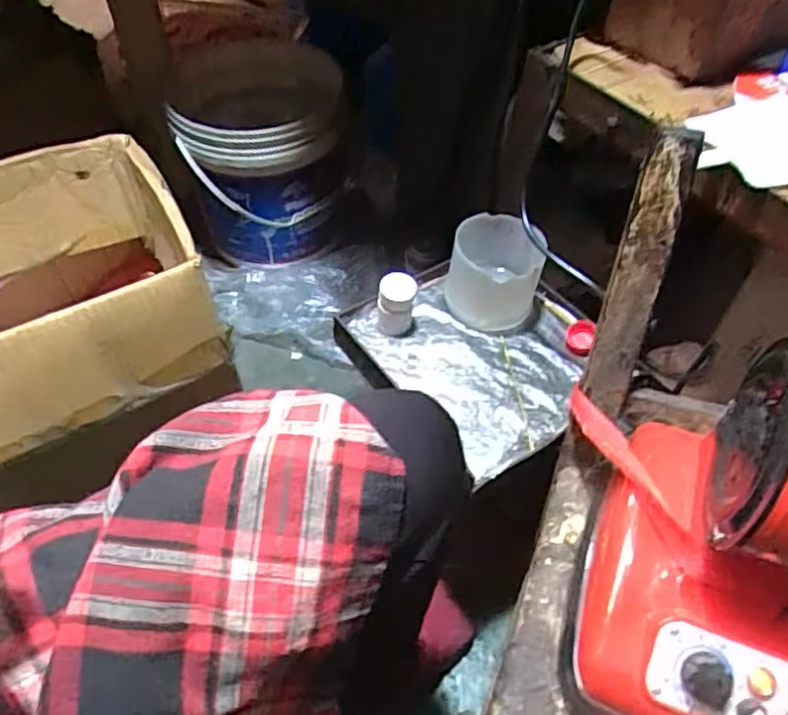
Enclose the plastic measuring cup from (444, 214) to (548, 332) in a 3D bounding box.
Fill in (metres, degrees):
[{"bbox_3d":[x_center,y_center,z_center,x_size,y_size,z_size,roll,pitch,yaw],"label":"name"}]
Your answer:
[{"bbox_3d":[0.096,-0.084,0.646,0.080,0.069,0.086,0,53,0],"label":"plastic measuring cup"}]

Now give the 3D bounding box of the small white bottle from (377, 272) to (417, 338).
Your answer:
[{"bbox_3d":[0.002,-0.050,0.620,0.035,0.050,0.035,2,53,1],"label":"small white bottle"}]

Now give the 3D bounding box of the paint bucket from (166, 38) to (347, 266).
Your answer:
[{"bbox_3d":[-0.194,-0.309,0.989,0.234,0.241,0.257,0,53,0],"label":"paint bucket"}]

